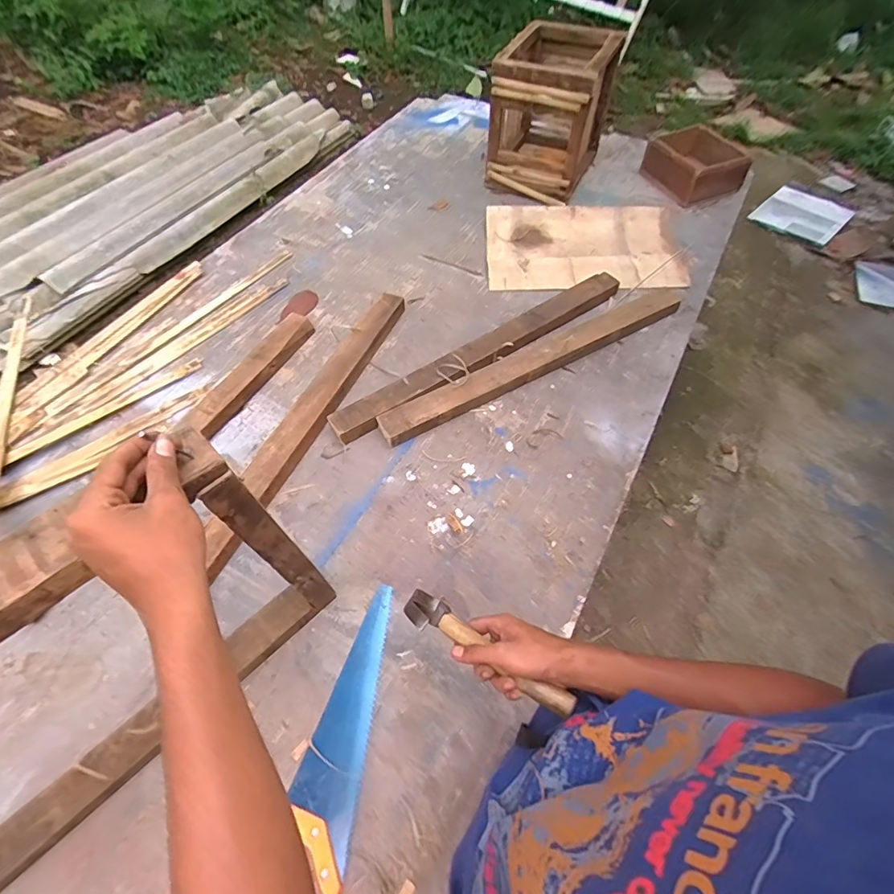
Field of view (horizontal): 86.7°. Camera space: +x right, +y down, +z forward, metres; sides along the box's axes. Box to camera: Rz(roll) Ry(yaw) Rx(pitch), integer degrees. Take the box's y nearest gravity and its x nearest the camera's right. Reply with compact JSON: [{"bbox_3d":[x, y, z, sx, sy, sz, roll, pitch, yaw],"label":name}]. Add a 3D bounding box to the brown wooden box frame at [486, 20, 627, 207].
[{"bbox_3d":[0.296,-0.951,1.348,0.282,0.310,0.374,17,59,12],"label":"brown wooden box frame"}]

